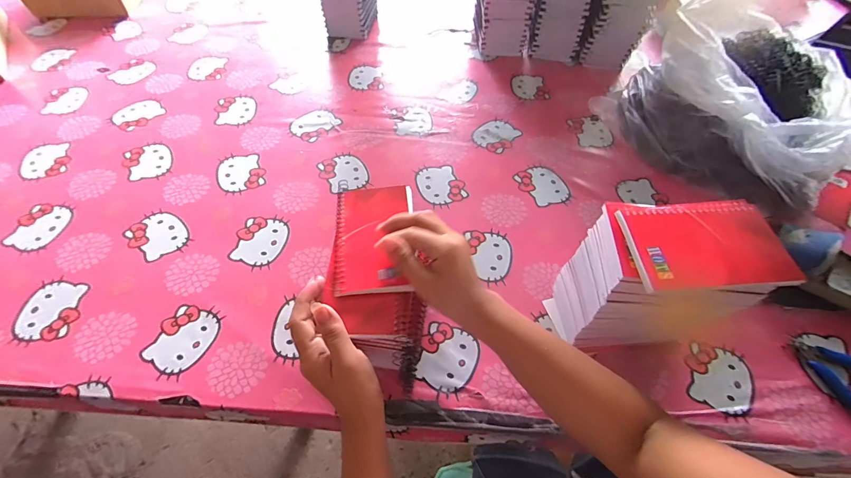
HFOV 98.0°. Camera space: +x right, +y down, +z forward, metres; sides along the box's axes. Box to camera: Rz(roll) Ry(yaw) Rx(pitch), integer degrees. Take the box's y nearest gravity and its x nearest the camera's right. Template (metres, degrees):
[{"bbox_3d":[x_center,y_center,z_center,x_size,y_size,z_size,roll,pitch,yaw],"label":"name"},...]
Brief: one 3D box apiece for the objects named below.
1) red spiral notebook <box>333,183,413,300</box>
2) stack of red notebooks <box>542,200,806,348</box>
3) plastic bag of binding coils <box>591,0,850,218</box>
[{"bbox_3d":[-0.055,-0.004,0.397,0.082,0.013,0.128,-3,57,-4],"label":"red spiral notebook"},{"bbox_3d":[0.234,0.046,0.400,0.137,0.184,0.092,-2,57,-4],"label":"stack of red notebooks"},{"bbox_3d":[0.479,-0.218,0.584,0.325,0.179,0.295,37,63,20],"label":"plastic bag of binding coils"}]

